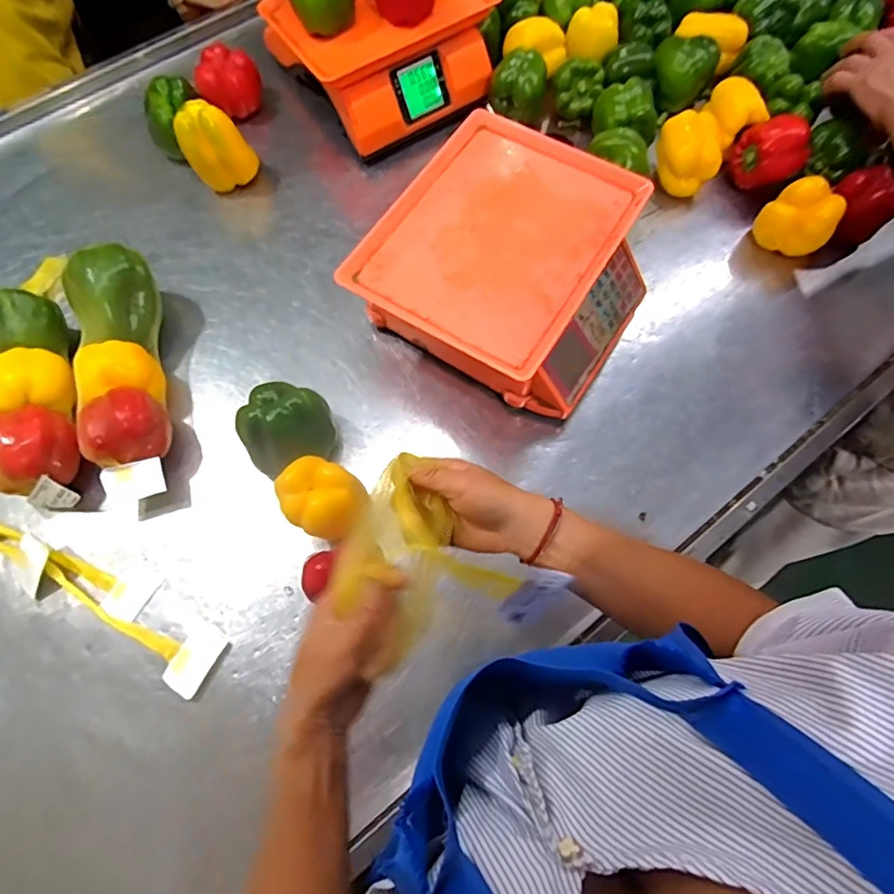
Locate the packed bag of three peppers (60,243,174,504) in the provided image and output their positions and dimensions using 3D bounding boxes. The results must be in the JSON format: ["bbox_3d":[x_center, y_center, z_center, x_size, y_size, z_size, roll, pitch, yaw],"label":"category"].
[{"bbox_3d":[-0.368,-0.084,0.603,0.093,0.095,0.287,-12,71,-5],"label":"packed bag of three peppers"}]

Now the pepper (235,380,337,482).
[{"bbox_3d":[-0.172,-0.016,0.579,0.091,0.091,0.092,0,70,1],"label":"pepper"}]

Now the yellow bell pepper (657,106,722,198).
[{"bbox_3d":[0.334,-0.405,0.745,0.089,0.078,0.087,28,72,9],"label":"yellow bell pepper"}]

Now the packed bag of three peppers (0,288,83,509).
[{"bbox_3d":[-0.459,-0.052,0.589,0.102,0.090,0.240,-23,72,-9],"label":"packed bag of three peppers"}]

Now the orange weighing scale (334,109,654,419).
[{"bbox_3d":[0.076,-0.202,0.624,0.276,0.127,0.282,30,72,10],"label":"orange weighing scale"}]

